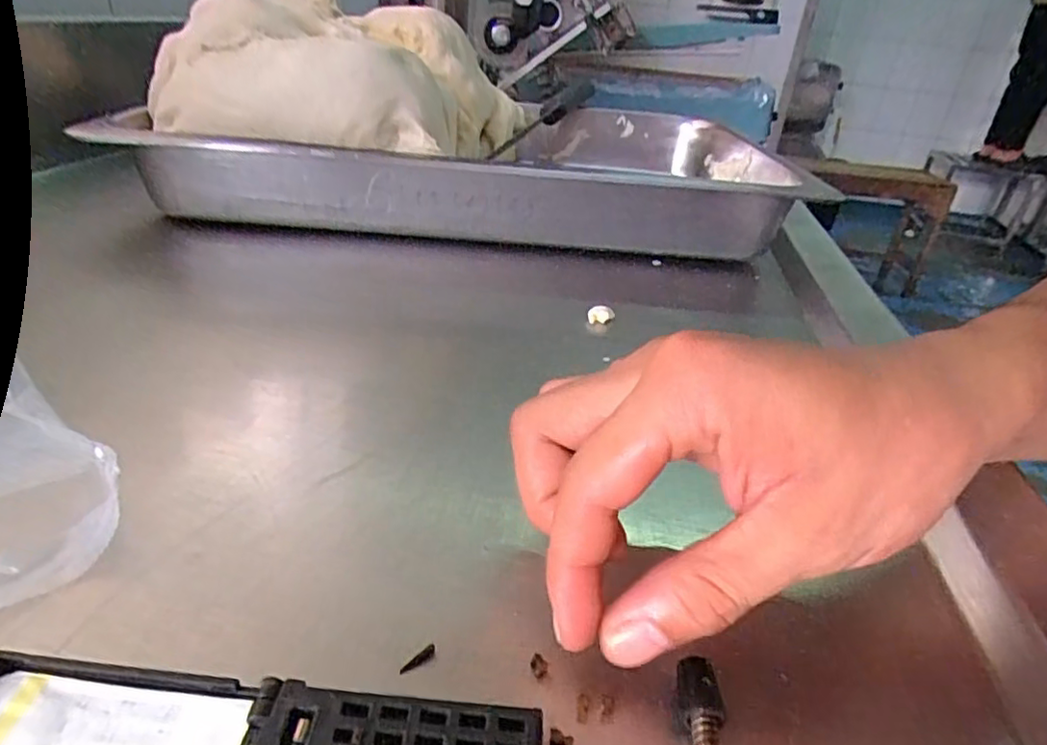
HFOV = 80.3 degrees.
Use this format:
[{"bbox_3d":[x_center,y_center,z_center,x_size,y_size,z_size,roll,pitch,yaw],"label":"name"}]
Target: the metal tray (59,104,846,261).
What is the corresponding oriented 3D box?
[{"bbox_3d":[-0.029,-0.186,0.558,0.493,0.068,0.320,1,31,-8],"label":"metal tray"}]

